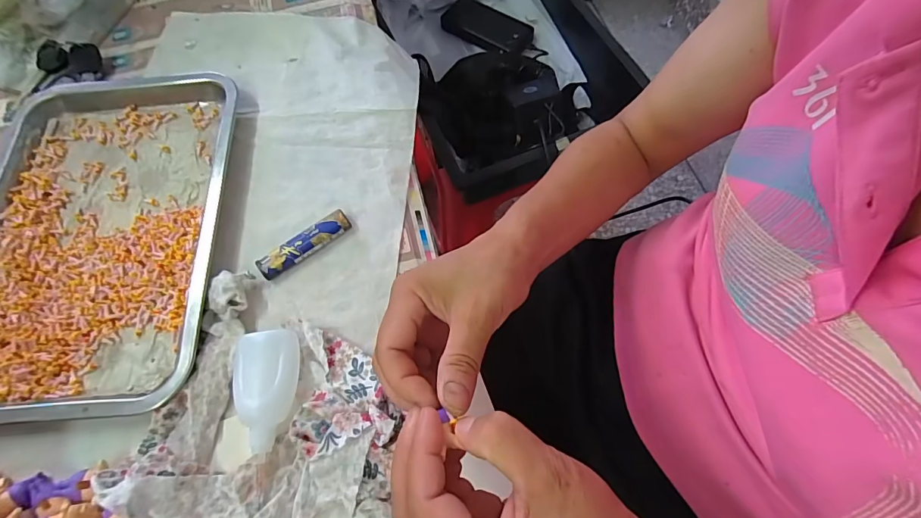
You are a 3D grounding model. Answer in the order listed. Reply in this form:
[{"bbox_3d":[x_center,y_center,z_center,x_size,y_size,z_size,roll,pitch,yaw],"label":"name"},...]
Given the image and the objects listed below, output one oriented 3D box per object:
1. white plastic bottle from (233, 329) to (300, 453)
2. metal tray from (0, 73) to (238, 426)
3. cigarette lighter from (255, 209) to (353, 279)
[{"bbox_3d":[-0.135,0.090,0.300,0.038,0.021,0.079,-8,66,-3],"label":"white plastic bottle"},{"bbox_3d":[-0.319,-0.026,0.366,0.229,0.024,0.307,-3,66,-1],"label":"metal tray"},{"bbox_3d":[-0.128,-0.012,0.355,0.080,0.010,0.019,-34,70,-13],"label":"cigarette lighter"}]

